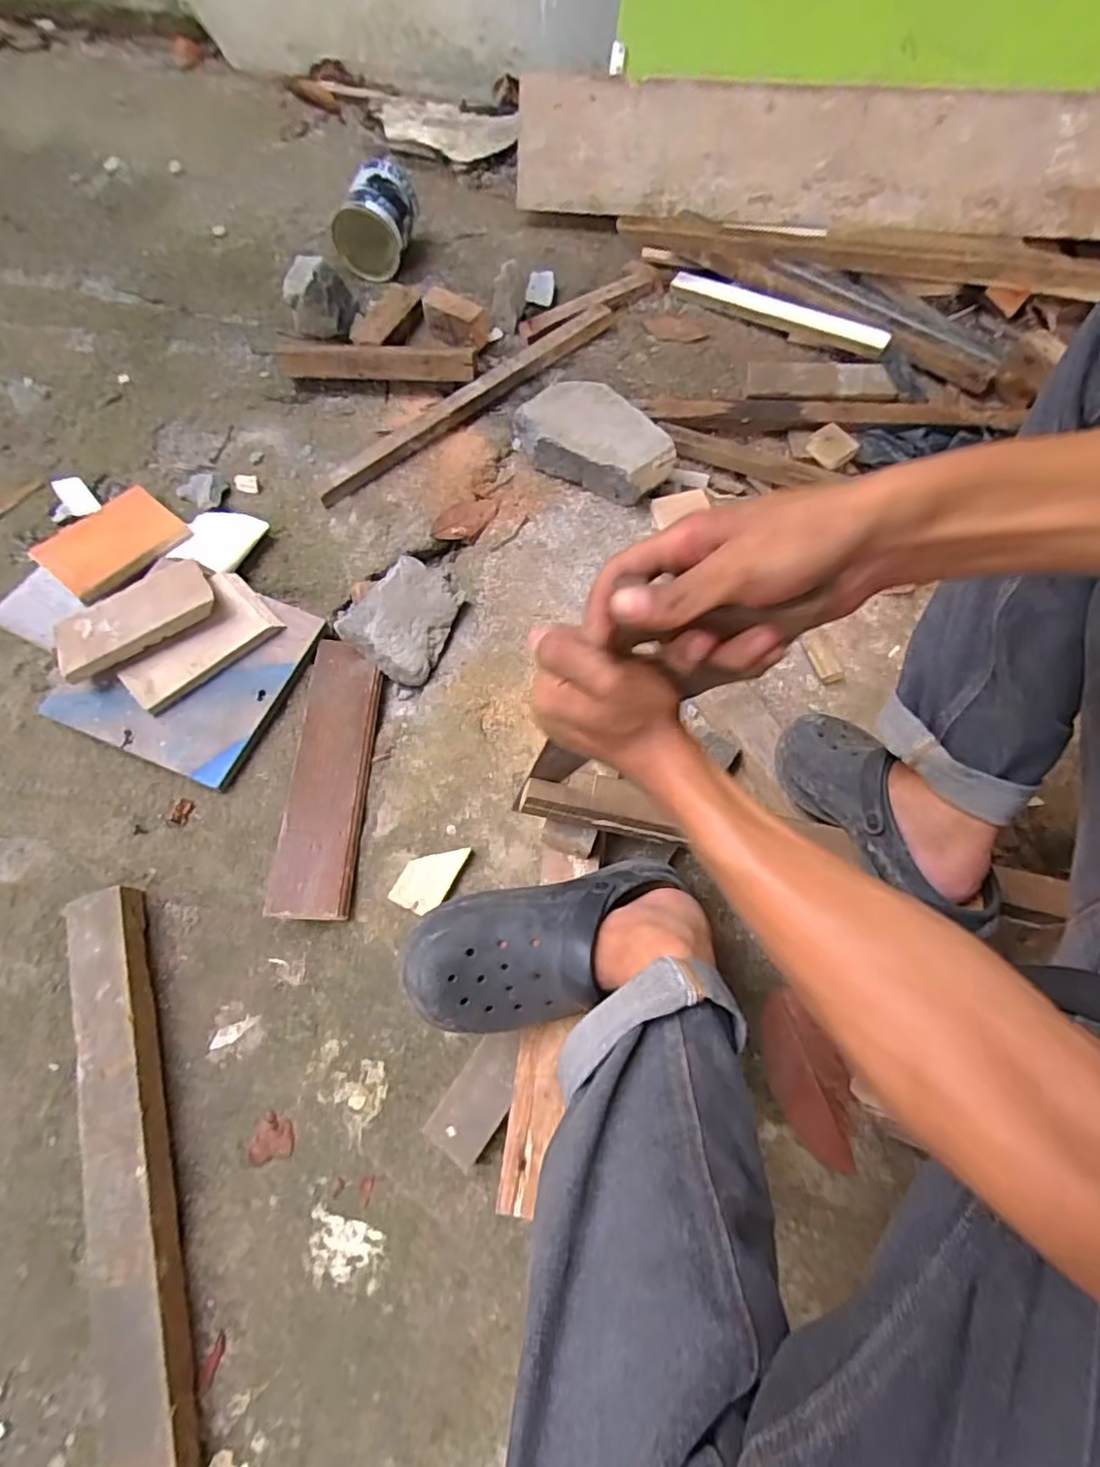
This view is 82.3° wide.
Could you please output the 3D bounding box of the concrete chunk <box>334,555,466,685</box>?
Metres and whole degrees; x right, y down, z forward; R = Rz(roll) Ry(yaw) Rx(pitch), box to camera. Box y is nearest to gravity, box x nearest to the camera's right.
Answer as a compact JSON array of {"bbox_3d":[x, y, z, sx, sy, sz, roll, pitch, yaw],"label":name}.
[{"bbox_3d":[-0.179,-0.148,0.792,0.114,0.067,0.135,28,72,10],"label":"concrete chunk"}]

